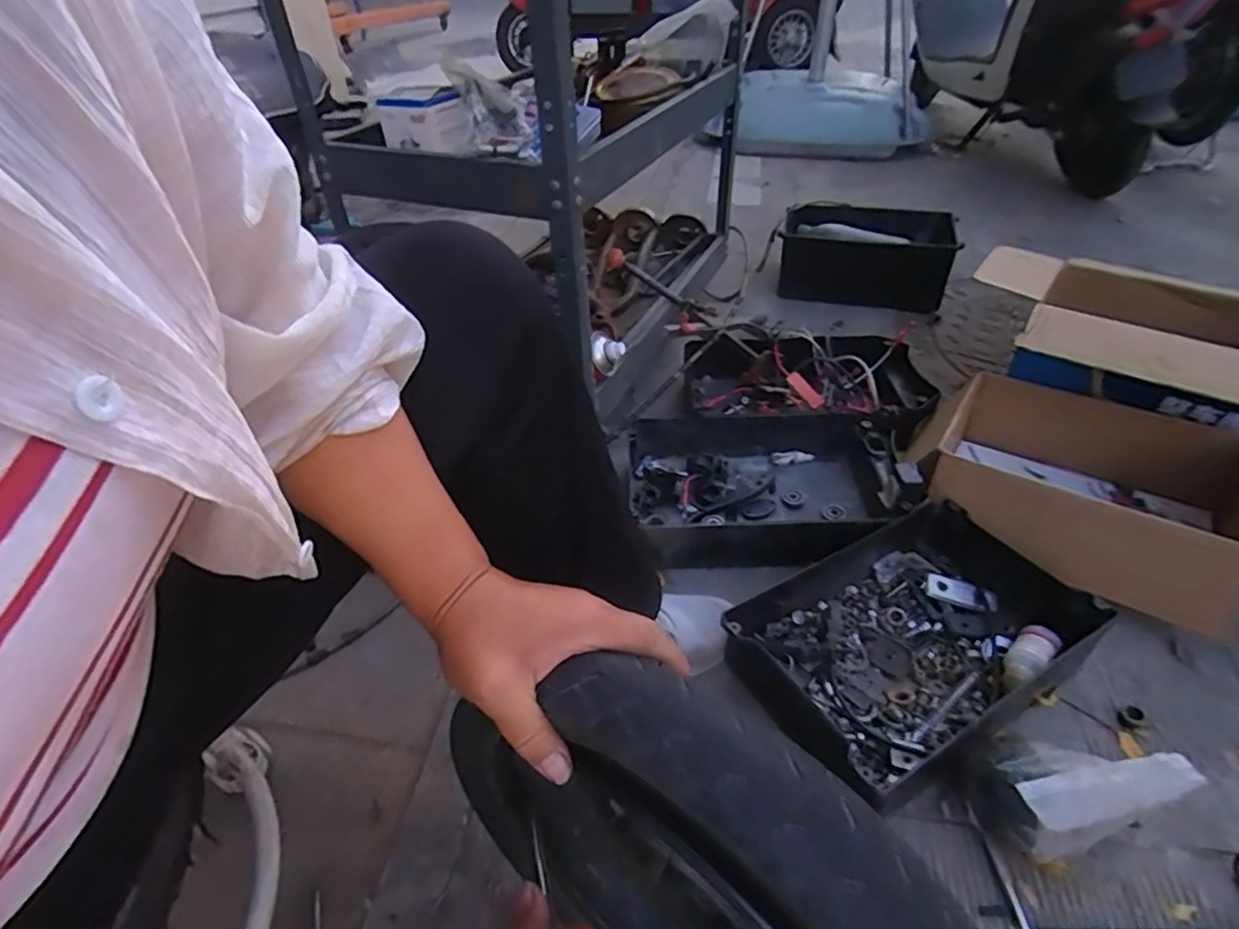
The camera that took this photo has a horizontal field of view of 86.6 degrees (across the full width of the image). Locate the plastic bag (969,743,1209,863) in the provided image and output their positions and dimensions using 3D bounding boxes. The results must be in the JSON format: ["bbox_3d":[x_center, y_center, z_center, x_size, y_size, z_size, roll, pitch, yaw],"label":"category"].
[{"bbox_3d":[0.356,0.267,0.538,0.133,0.126,0.085,-11,41,-12],"label":"plastic bag"}]

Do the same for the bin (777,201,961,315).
[{"bbox_3d":[0.506,-0.447,1.366,0.324,0.154,0.218,11,42,15],"label":"bin"}]

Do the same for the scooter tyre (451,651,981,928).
[{"bbox_3d":[0.043,0.250,0.380,0.301,0.348,0.061,23,46,27],"label":"scooter tyre"}]

